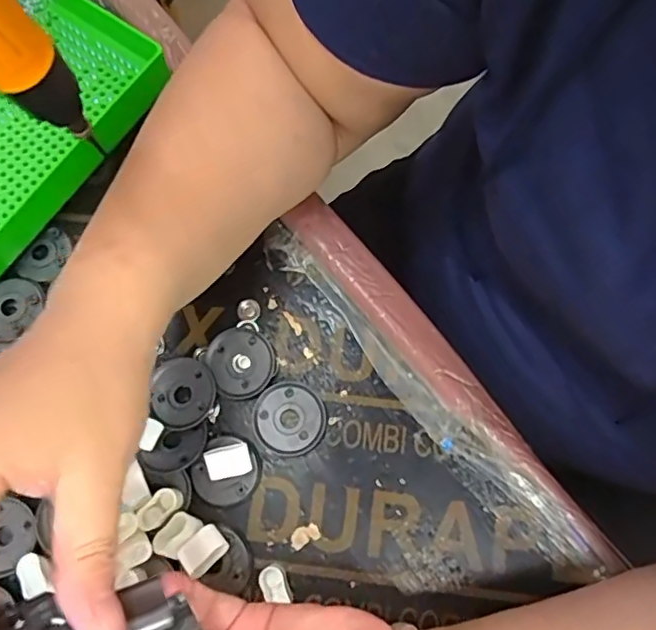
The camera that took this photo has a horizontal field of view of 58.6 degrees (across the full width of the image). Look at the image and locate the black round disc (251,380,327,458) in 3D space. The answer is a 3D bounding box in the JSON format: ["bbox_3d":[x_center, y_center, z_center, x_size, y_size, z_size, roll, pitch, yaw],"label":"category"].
[{"bbox_3d":[-0.023,0.063,0.353,0.043,0.006,0.043,-1,75,2],"label":"black round disc"}]

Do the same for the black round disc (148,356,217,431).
[{"bbox_3d":[-0.089,0.047,0.358,0.040,0.008,0.043,-1,75,2],"label":"black round disc"}]

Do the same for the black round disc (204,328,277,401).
[{"bbox_3d":[-0.053,0.029,0.362,0.039,0.004,0.043,-27,76,-5],"label":"black round disc"}]

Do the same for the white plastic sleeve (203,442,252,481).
[{"bbox_3d":[-0.057,0.085,0.341,0.026,0.015,0.018,-13,75,-1],"label":"white plastic sleeve"}]

